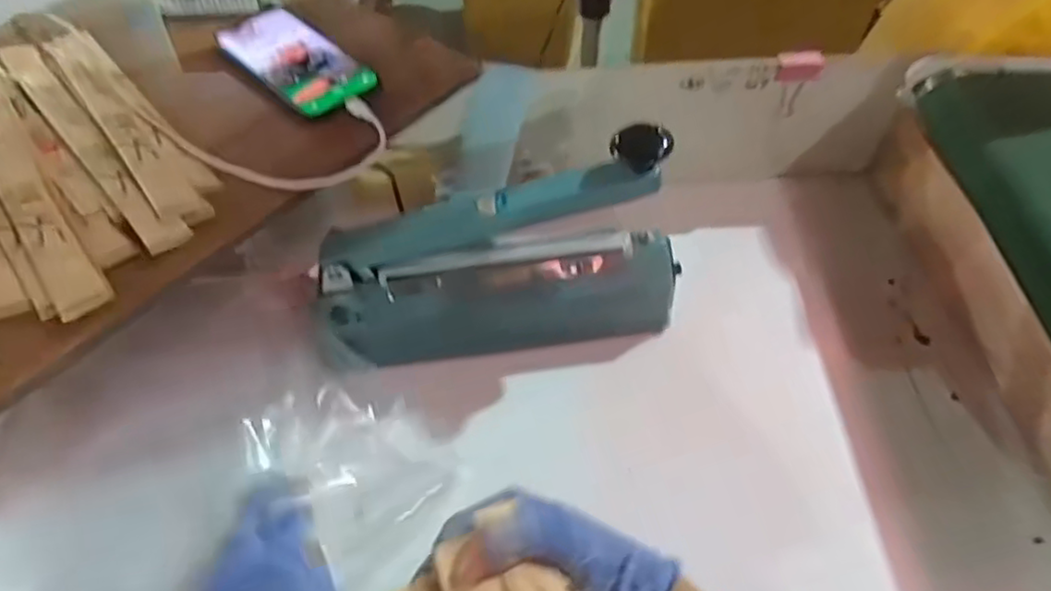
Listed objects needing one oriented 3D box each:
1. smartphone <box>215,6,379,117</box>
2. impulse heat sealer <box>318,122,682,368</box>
[{"bbox_3d":[-0.209,-0.214,0.588,0.075,0.009,0.168,-36,60,-22],"label":"smartphone"},{"bbox_3d":[-0.020,-0.030,0.523,0.304,0.144,0.086,-10,53,-5],"label":"impulse heat sealer"}]

